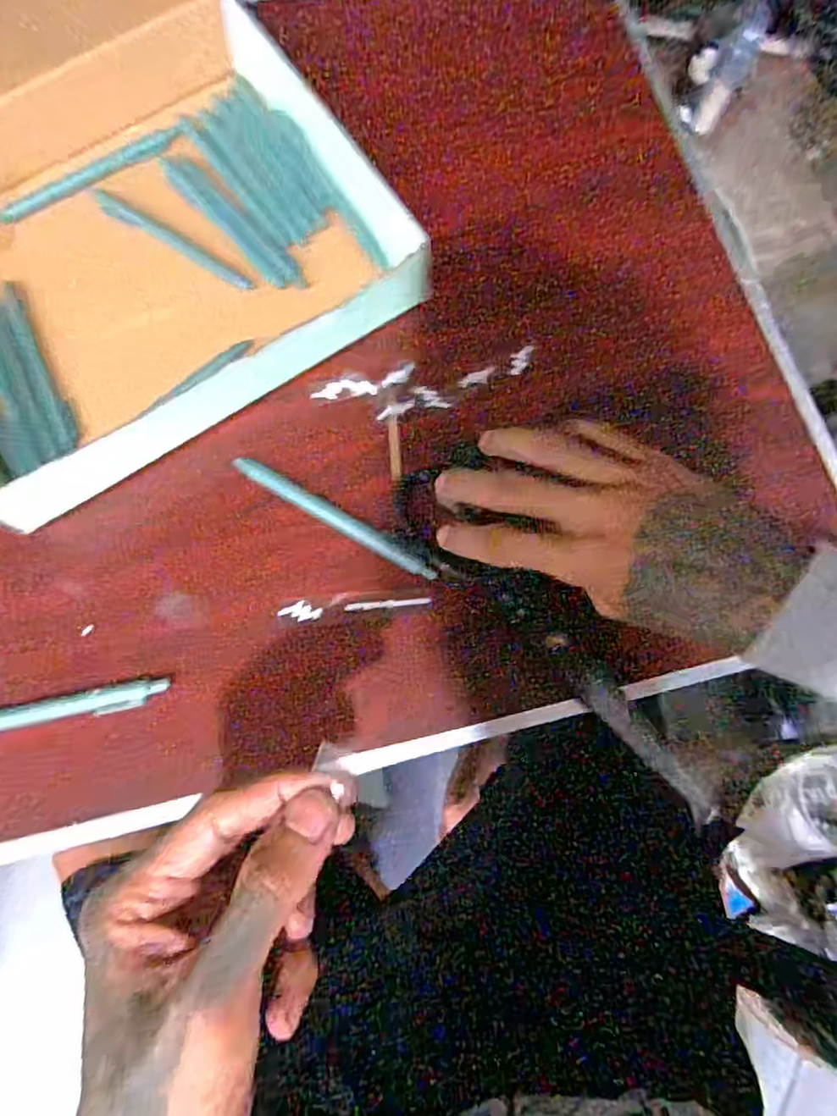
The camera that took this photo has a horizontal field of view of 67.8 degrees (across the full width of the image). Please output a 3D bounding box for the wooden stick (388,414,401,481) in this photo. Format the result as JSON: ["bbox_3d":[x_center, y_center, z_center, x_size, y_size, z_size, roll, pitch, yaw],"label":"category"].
[{"bbox_3d":[-0.016,-0.072,0.401,0.006,0.004,0.043,-4,75,0],"label":"wooden stick"}]

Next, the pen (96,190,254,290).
[{"bbox_3d":[-0.174,-0.221,0.436,0.138,0.009,0.014,34,78,9],"label":"pen"}]

